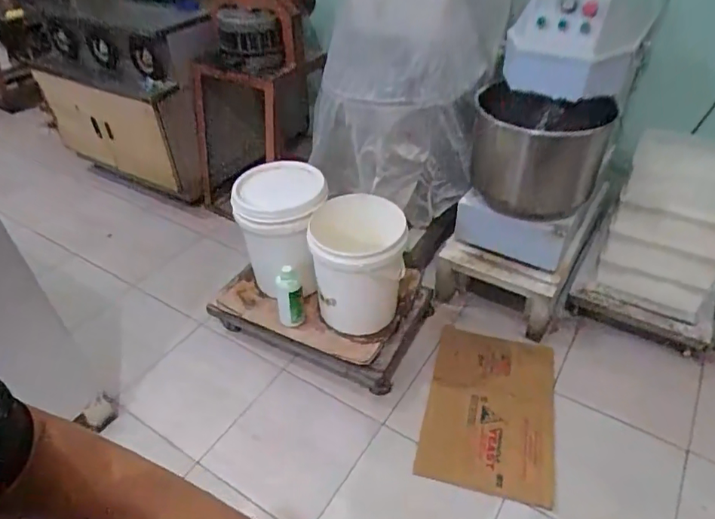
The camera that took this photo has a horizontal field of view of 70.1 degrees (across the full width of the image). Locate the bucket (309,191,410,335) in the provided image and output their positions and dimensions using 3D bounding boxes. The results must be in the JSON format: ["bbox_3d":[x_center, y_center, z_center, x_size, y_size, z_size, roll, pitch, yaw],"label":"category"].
[{"bbox_3d":[0.004,0.018,1.665,0.299,0.359,0.298,-3,40,-1],"label":"bucket"}]

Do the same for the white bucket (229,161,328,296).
[{"bbox_3d":[-0.248,-0.077,1.783,0.310,0.376,0.376,-9,41,-8],"label":"white bucket"}]

